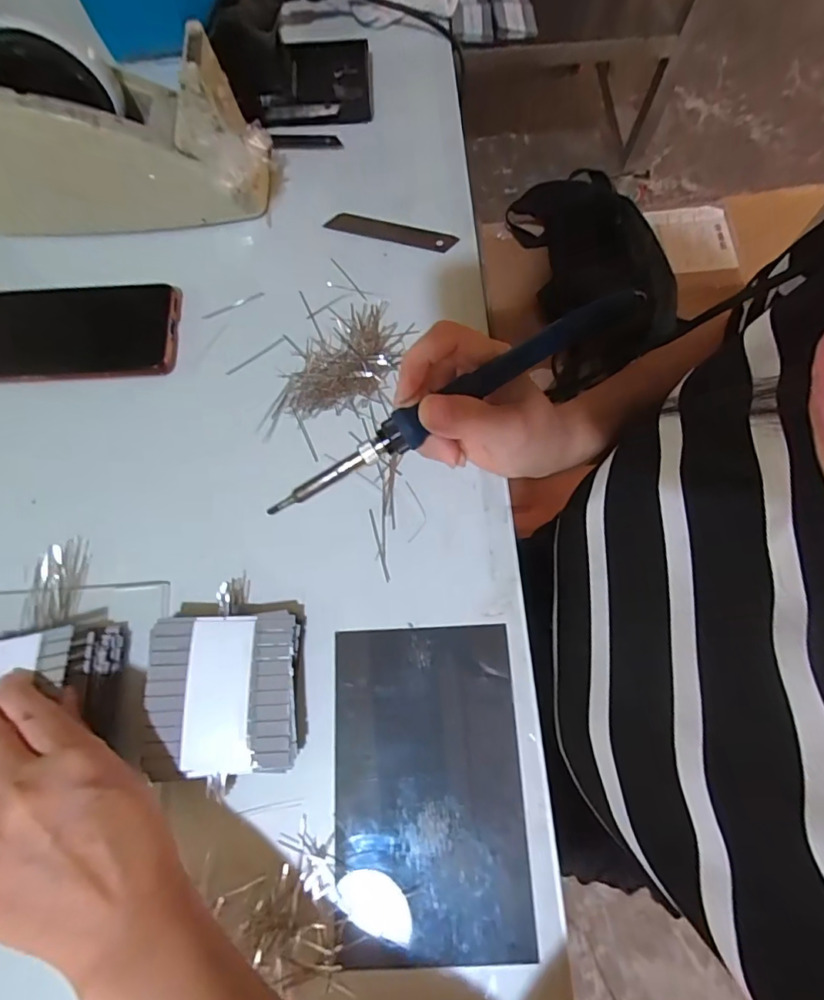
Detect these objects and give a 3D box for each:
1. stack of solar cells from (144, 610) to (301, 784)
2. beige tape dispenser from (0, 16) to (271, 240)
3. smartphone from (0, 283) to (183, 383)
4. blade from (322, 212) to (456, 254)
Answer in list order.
[{"bbox_3d":[-0.107,0.111,0.296,0.081,0.025,0.085,-3,74,-1],"label":"stack of solar cells"},{"bbox_3d":[-0.221,-0.260,0.366,0.221,0.104,0.072,0,74,0],"label":"beige tape dispenser"},{"bbox_3d":[-0.256,-0.125,0.376,0.160,0.007,0.075,-2,74,0],"label":"smartphone"},{"bbox_3d":[-0.017,-0.211,0.403,0.102,0.005,0.021,14,74,5],"label":"blade"}]

